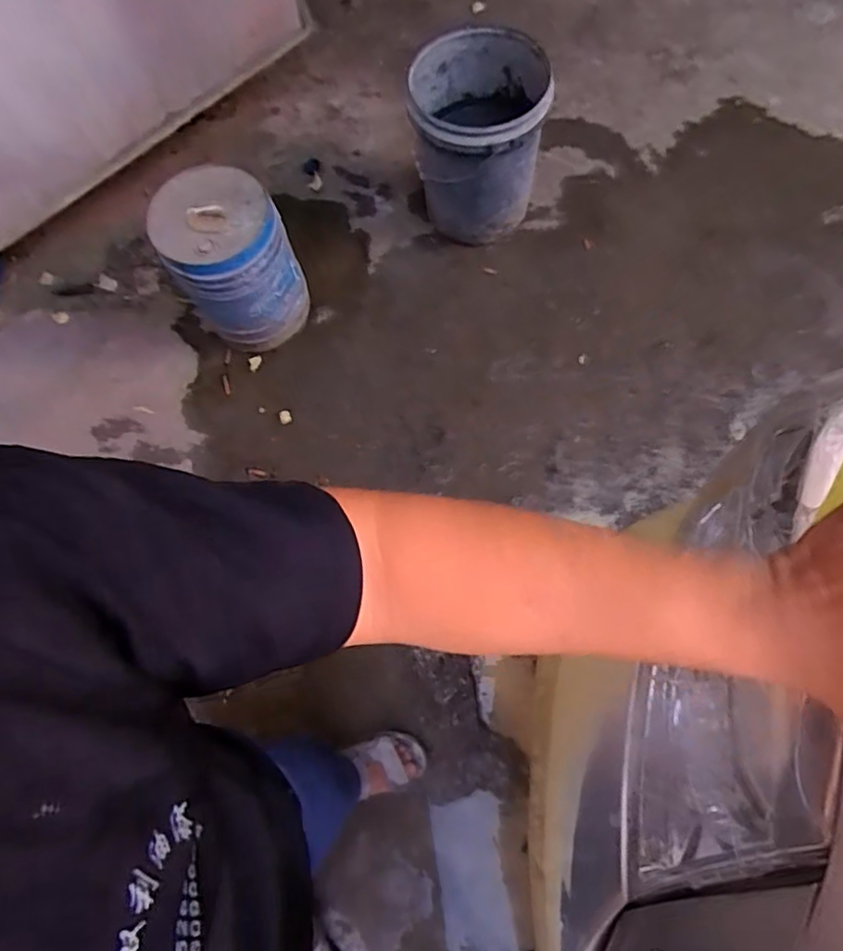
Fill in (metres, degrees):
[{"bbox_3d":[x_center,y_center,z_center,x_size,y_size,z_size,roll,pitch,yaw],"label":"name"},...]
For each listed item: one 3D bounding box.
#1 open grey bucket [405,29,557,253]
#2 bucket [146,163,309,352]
[{"bbox_3d":[0.135,-0.788,1.477,0.296,0.360,0.308,-1,72,5],"label":"open grey bucket"},{"bbox_3d":[-0.433,-0.484,1.414,0.249,0.349,0.283,-37,74,-9],"label":"bucket"}]

